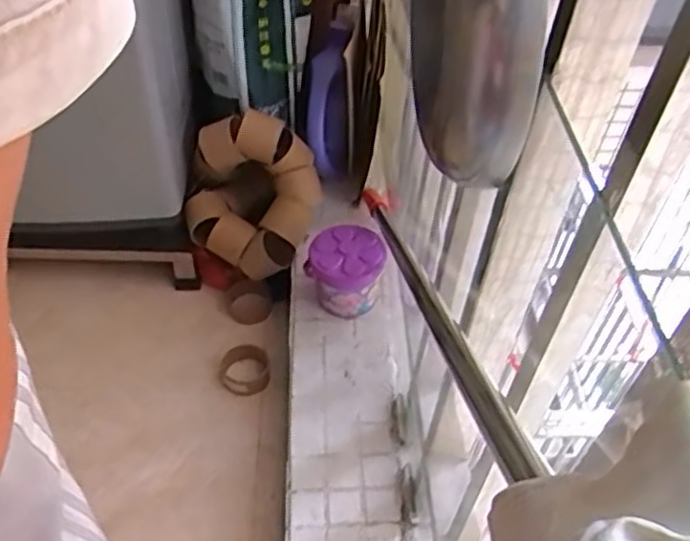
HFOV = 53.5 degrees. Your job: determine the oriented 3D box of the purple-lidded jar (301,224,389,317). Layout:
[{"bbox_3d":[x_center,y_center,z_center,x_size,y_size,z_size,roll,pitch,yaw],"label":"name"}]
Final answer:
[{"bbox_3d":[0.000,0.003,1.178,0.127,0.116,0.120,2,49,-2],"label":"purple-lidded jar"}]

